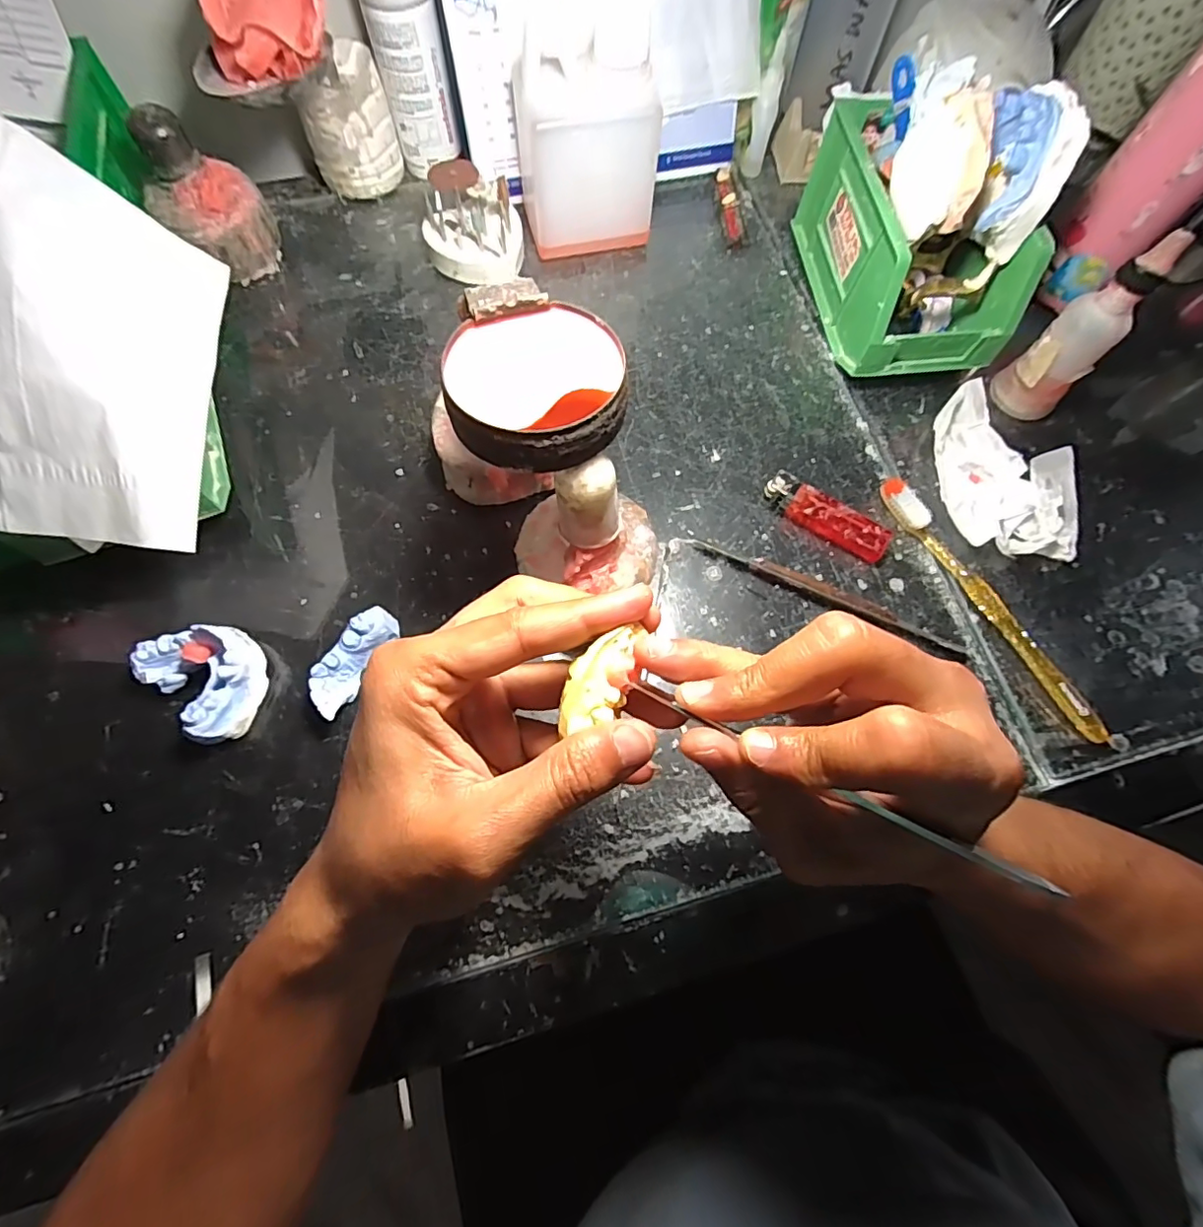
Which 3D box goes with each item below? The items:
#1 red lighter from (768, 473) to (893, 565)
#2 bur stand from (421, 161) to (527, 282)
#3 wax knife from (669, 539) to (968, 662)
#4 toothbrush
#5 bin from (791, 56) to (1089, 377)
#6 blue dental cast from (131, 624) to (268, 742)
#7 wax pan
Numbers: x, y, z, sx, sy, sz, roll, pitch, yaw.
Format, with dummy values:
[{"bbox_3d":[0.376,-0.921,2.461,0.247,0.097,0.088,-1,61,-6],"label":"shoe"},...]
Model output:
[{"bbox_3d":[0.143,-0.061,0.352,0.081,0.014,0.023,31,73,8],"label":"red lighter"},{"bbox_3d":[-0.095,-0.285,0.405,0.068,0.048,0.073,-13,72,-6],"label":"bur stand"},{"bbox_3d":[0.134,-0.013,0.336,0.185,0.012,0.011,24,72,6],"label":"wax knife"},{"bbox_3d":[0.234,-0.007,0.333,0.010,0.021,0.187,-30,75,-11],"label":"toothbrush"},{"bbox_3d":[0.214,-0.262,0.364,0.093,0.131,0.166,-7,72,-4],"label":"bin"},{"bbox_3d":[-0.214,0.032,0.299,0.066,0.029,0.049,39,75,11],"label":"blue dental cast"},{"bbox_3d":[-0.025,-0.091,0.220,0.071,0.014,0.068,-15,72,-7],"label":"wax pan"}]

